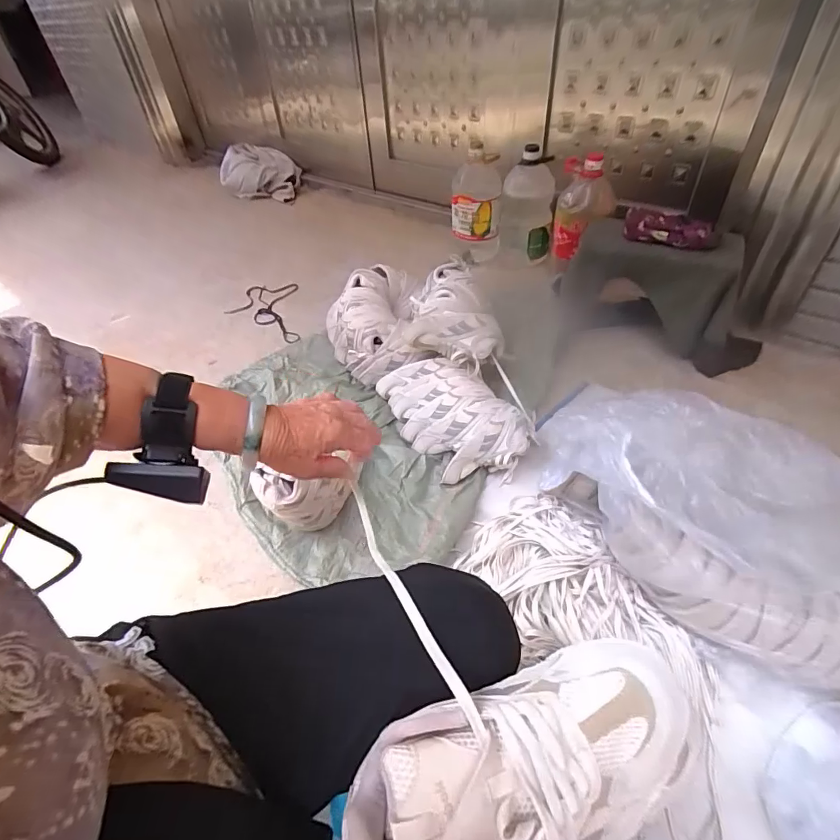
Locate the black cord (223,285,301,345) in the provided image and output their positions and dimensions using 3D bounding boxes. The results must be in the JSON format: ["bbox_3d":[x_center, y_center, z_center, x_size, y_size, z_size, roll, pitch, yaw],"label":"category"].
[{"bbox_3d":[-0.436,-0.356,1.435,0.346,0.028,0.212,27,52,28],"label":"black cord"}]

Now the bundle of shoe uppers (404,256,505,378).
[{"bbox_3d":[0.052,-0.232,1.025,0.172,0.121,0.300,-12,45,-9],"label":"bundle of shoe uppers"}]

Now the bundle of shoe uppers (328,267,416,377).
[{"bbox_3d":[-0.140,-0.277,1.165,0.226,0.140,0.303,4,45,8],"label":"bundle of shoe uppers"}]

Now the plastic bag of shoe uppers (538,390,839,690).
[{"bbox_3d":[0.403,0.142,0.654,0.402,0.216,0.315,6,45,10],"label":"plastic bag of shoe uppers"}]

